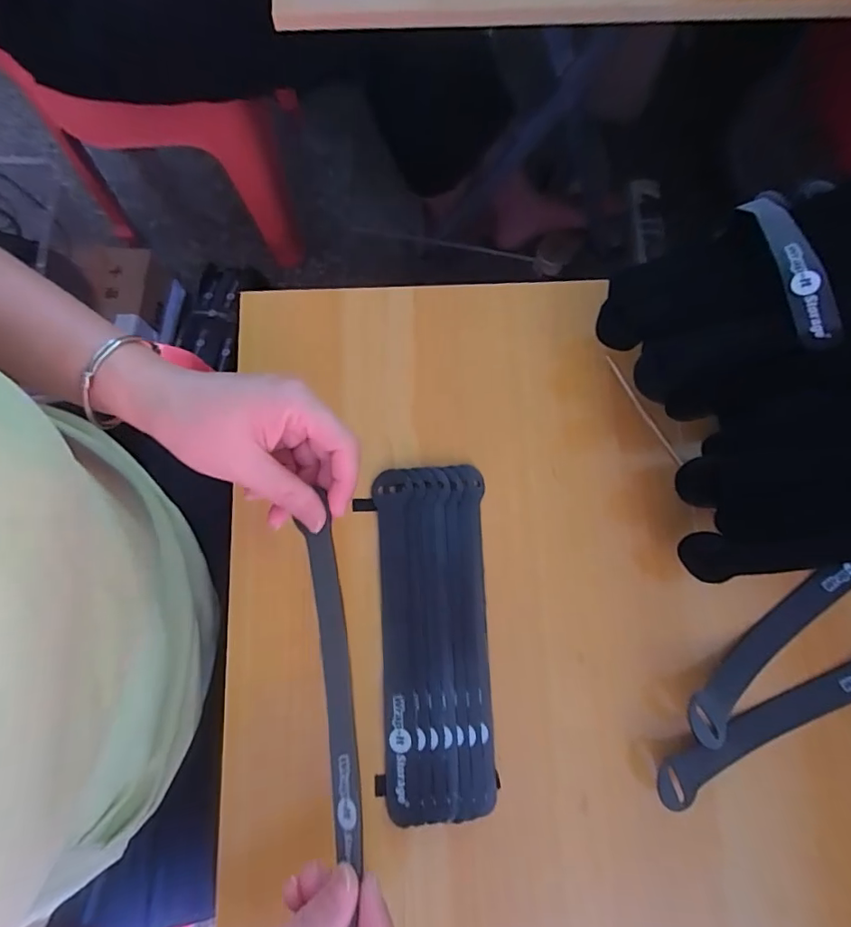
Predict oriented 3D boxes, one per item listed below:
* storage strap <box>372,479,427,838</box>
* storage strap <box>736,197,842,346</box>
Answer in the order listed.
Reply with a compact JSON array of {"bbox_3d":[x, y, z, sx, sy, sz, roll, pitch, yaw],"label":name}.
[{"bbox_3d":[-0.017,0.106,0.309,0.020,0.016,0.198,-3,77,-1],"label":"storage strap"},{"bbox_3d":[0.221,-0.117,0.303,0.024,0.017,0.097,-19,77,-4],"label":"storage strap"}]

